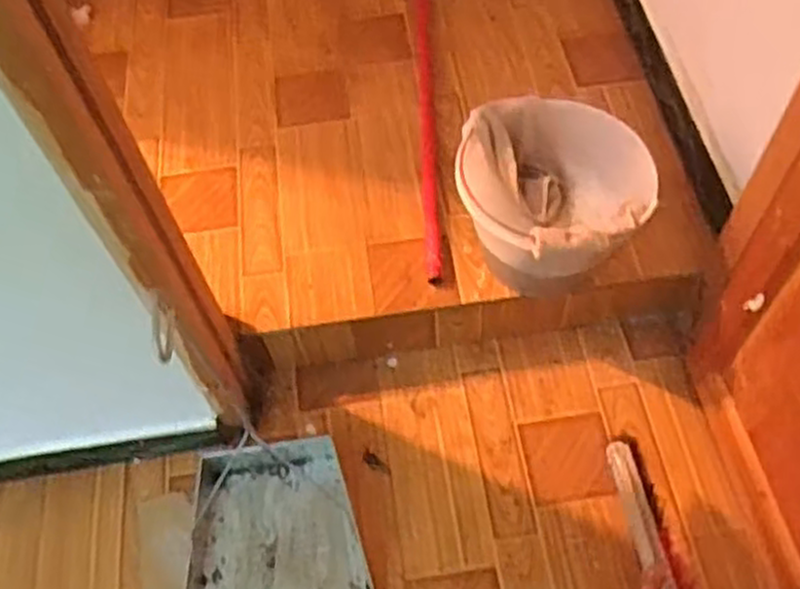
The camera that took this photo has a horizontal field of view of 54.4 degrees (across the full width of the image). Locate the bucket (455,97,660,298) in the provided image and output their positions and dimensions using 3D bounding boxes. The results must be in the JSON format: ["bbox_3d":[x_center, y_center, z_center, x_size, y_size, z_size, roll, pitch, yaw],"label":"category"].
[{"bbox_3d":[0.238,-0.143,1.248,0.290,0.244,0.302,0,59,0],"label":"bucket"}]

